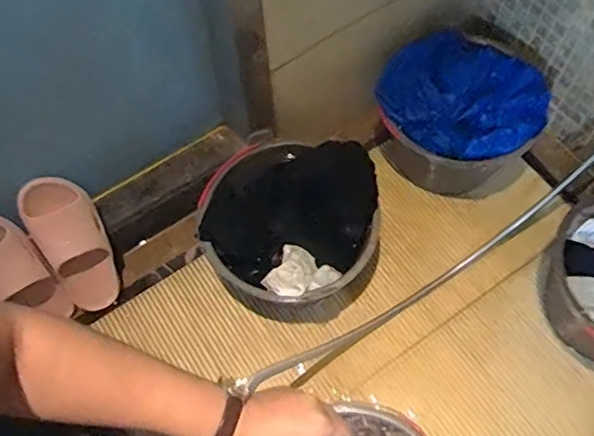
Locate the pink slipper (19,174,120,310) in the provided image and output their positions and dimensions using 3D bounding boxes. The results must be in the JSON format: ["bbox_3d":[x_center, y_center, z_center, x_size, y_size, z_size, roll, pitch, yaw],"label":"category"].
[{"bbox_3d":[-0.353,0.053,0.949,0.098,0.260,0.076,-13,39,-4],"label":"pink slipper"}]

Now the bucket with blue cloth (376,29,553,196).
[{"bbox_3d":[0.284,-0.163,1.087,0.274,0.207,0.218,26,68,15],"label":"bucket with blue cloth"}]

